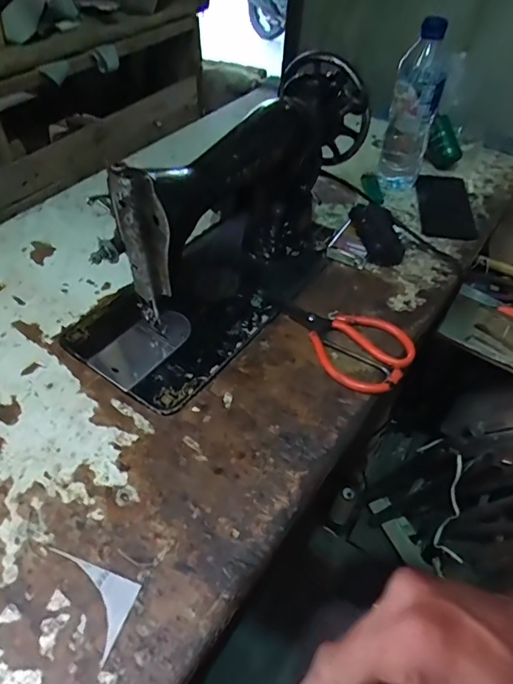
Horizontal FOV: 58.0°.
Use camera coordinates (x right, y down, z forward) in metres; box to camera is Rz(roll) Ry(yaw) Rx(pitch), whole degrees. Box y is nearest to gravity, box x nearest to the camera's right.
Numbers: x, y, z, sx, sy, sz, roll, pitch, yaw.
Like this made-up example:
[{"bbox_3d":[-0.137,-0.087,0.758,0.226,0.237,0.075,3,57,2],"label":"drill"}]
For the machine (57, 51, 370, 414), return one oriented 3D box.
[{"bbox_3d":[-0.040,-0.149,0.531,0.177,0.195,0.404,28,53,23],"label":"machine"}]

